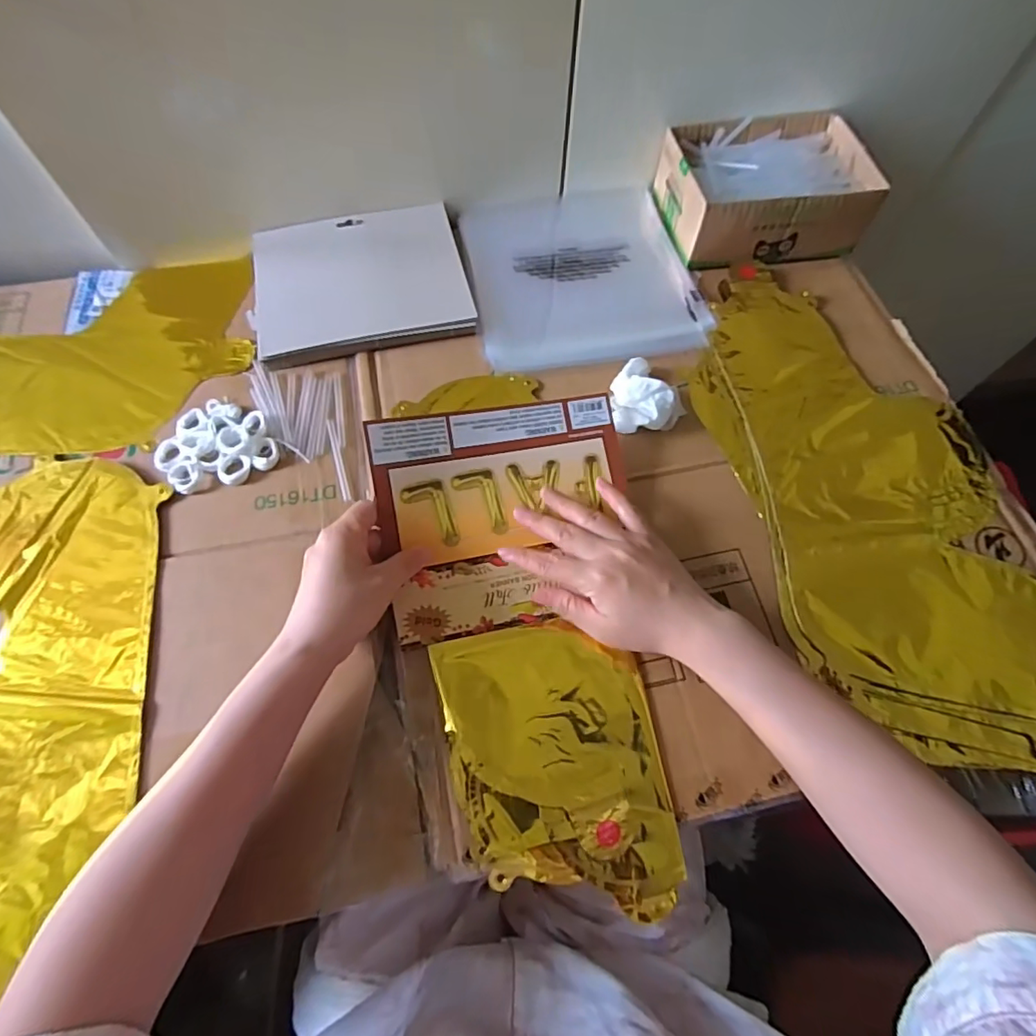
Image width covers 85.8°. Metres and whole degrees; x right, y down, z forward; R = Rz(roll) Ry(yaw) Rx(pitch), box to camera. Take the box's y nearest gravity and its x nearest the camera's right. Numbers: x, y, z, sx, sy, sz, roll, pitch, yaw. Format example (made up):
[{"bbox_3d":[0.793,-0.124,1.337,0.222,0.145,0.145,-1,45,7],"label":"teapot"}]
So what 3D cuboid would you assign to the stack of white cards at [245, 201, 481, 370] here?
[{"bbox_3d":[-0.147,-0.226,0.525,0.196,0.012,0.159,-11,66,-7],"label":"stack of white cards"}]

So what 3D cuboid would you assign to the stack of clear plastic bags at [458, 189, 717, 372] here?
[{"bbox_3d":[0.059,-0.249,0.558,0.212,0.021,0.233,-8,66,-5],"label":"stack of clear plastic bags"}]

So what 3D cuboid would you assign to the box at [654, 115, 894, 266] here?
[{"bbox_3d":[0.250,-0.337,0.569,0.189,0.064,0.142,-6,66,-5],"label":"box"}]

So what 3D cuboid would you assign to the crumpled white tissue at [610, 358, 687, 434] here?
[{"bbox_3d":[0.102,-0.099,0.471,0.066,0.027,0.064,-36,71,-16],"label":"crumpled white tissue"}]

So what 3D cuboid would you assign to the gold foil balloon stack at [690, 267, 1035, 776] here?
[{"bbox_3d":[0.288,-0.022,0.449,0.221,0.016,0.452,-14,66,-8],"label":"gold foil balloon stack"}]

